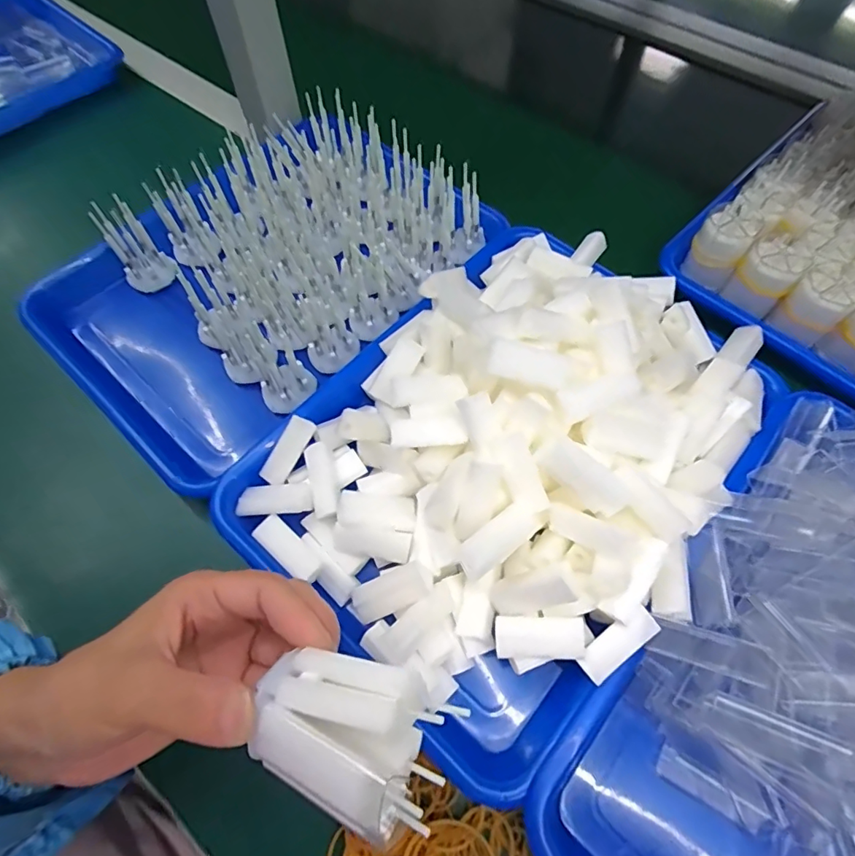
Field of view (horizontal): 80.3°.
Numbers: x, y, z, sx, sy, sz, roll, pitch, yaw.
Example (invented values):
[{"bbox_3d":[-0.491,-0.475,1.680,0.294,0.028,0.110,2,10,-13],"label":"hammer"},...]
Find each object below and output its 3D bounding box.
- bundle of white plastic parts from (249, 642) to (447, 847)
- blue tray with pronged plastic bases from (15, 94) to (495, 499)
[{"bbox_3d":[-0.028,0.106,0.179,0.066,0.031,0.045,17,64,8],"label":"bundle of white plastic parts"},{"bbox_3d":[-0.125,-0.133,0.406,0.313,0.071,0.223,-41,70,-19],"label":"blue tray with pronged plastic bases"}]

